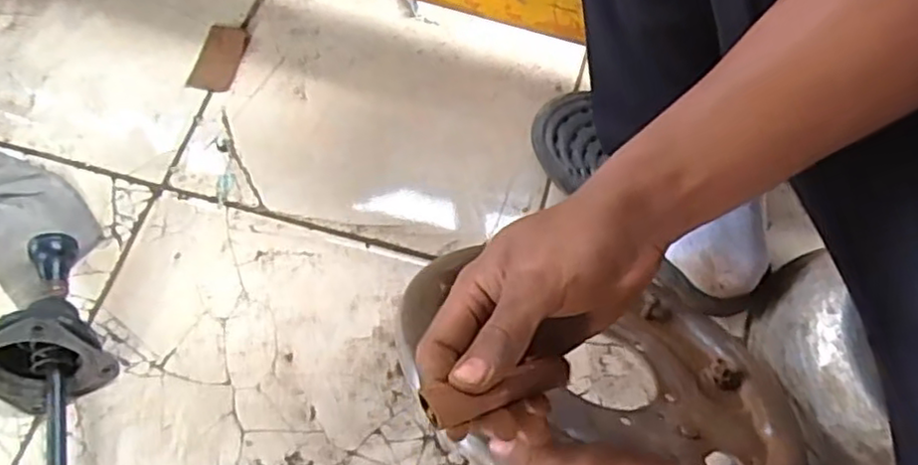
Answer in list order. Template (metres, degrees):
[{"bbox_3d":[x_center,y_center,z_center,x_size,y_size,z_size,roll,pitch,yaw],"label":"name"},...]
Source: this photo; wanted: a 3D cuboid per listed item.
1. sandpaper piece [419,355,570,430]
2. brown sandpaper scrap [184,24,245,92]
[{"bbox_3d":[0.022,0.073,0.317,0.097,0.013,0.015,-2,57,-49],"label":"sandpaper piece"},{"bbox_3d":[-0.282,-0.206,0.793,0.050,0.010,0.083,15,67,7],"label":"brown sandpaper scrap"}]

